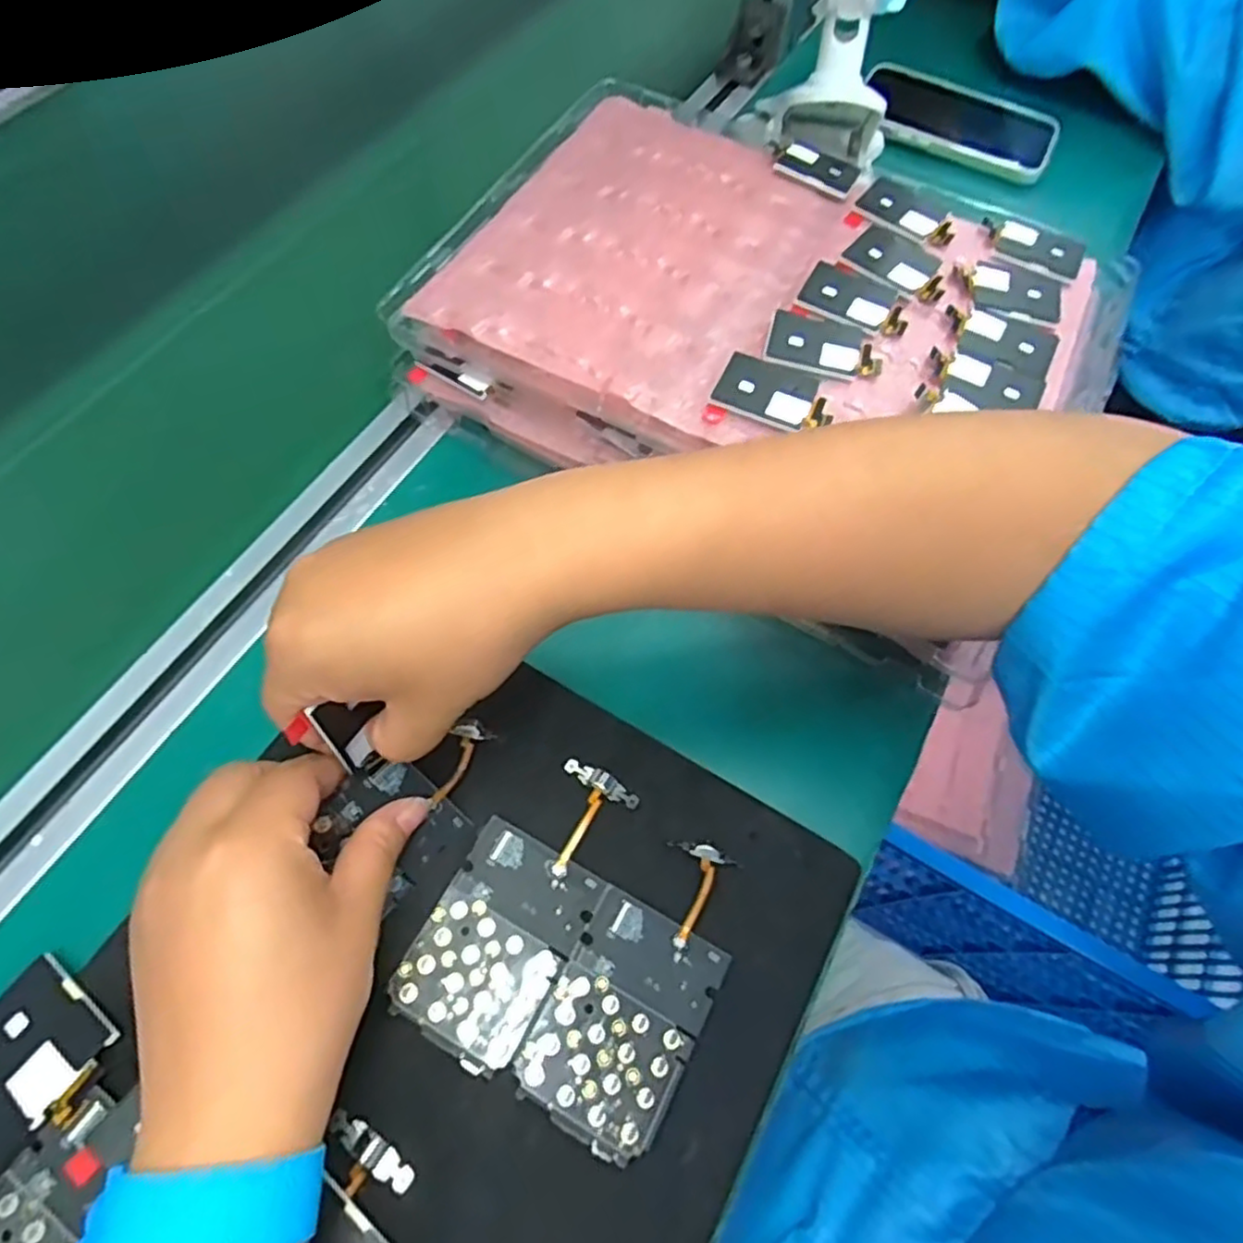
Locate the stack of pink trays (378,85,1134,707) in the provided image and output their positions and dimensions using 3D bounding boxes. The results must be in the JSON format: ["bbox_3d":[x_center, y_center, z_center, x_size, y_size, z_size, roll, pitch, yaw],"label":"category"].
[{"bbox_3d":[0.078,-0.160,0.395,0.347,0.058,0.261,29,67,11],"label":"stack of pink trays"}]

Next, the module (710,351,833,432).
[{"bbox_3d":[0.075,-0.111,0.344,0.055,0.004,0.037,19,69,9],"label":"module"}]

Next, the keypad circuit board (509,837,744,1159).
[{"bbox_3d":[0.008,0.139,0.275,0.055,0.006,0.110,28,66,11],"label":"keypad circuit board"}]

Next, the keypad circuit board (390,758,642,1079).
[{"bbox_3d":[-0.039,0.111,0.285,0.055,0.004,0.116,29,67,11],"label":"keypad circuit board"}]

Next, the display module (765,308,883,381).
[{"bbox_3d":[0.103,-0.140,0.357,0.056,0.004,0.038,19,65,7],"label":"display module"}]

